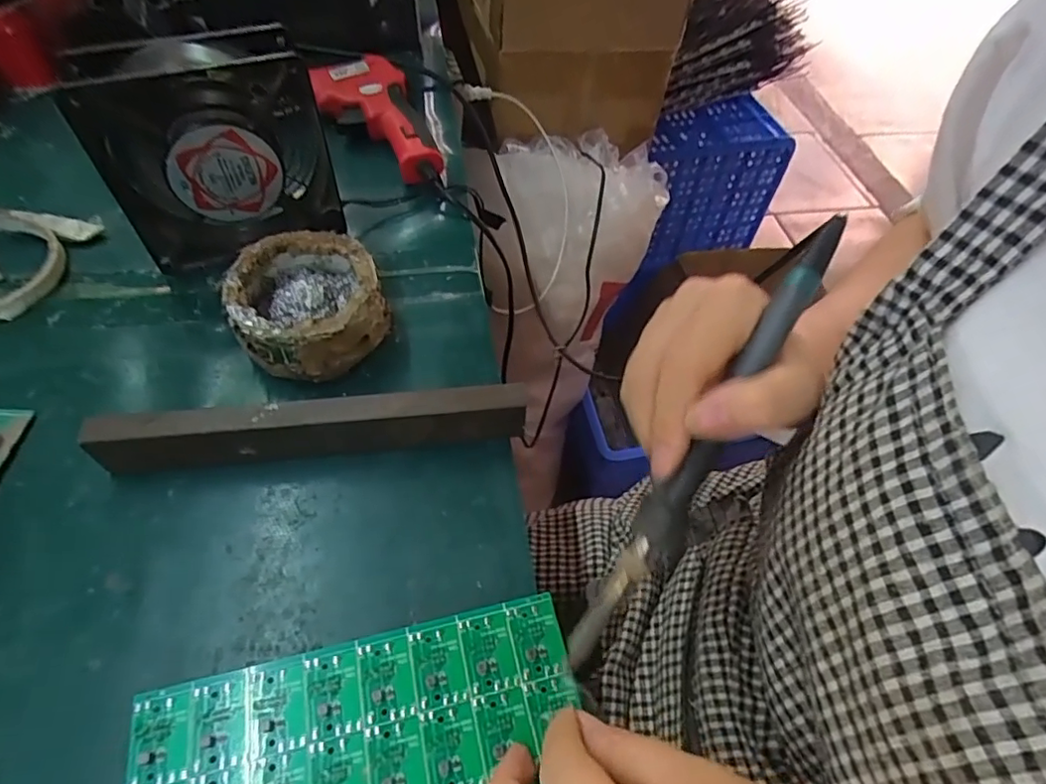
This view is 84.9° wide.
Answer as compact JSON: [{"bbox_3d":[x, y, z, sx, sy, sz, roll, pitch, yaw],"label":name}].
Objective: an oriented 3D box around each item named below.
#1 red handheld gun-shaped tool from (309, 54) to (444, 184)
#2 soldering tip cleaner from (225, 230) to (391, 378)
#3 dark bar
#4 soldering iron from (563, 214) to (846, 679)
[{"bbox_3d":[-0.120,-0.219,0.459,0.073,0.034,0.150,-15,57,-14],"label":"red handheld gun-shaped tool"},{"bbox_3d":[-0.125,-0.051,0.332,0.081,0.040,0.082,2,54,-3],"label":"soldering tip cleaner"},{"bbox_3d":[-0.102,0.019,0.290,0.205,0.031,0.018,-4,55,-7],"label":"dark bar"},{"bbox_3d":[0.070,0.021,0.219,0.018,0.014,0.199,31,91,17],"label":"soldering iron"}]

